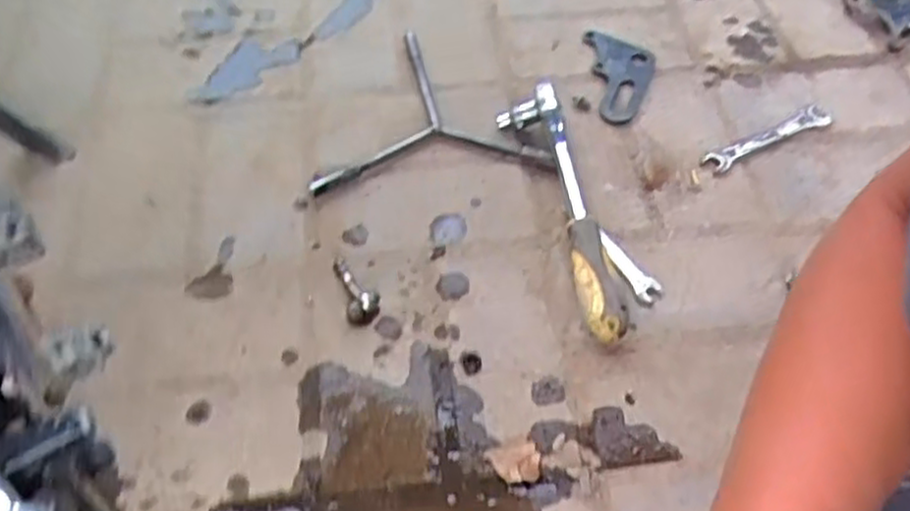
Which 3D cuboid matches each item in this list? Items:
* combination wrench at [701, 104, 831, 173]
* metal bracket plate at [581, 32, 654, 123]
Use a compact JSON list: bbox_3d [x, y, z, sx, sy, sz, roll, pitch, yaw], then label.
[{"bbox_3d":[0.305,-0.115,0.764,0.152,0.008,0.027,-24,57,-17],"label":"combination wrench"},{"bbox_3d":[0.172,-0.185,0.792,0.065,0.010,0.137,-4,54,-3],"label":"metal bracket plate"}]

